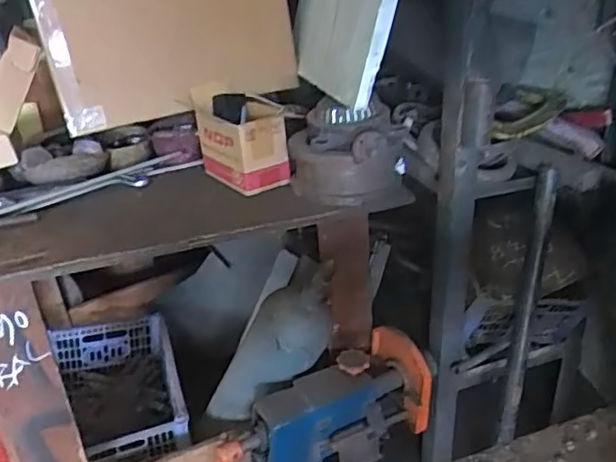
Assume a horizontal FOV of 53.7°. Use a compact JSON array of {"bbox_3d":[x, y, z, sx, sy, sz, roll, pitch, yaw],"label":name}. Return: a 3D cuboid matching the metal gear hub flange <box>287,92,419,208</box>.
[{"bbox_3d":[0.078,-0.147,1.188,0.238,0.184,0.185,-1,28,4],"label":"metal gear hub flange"}]

